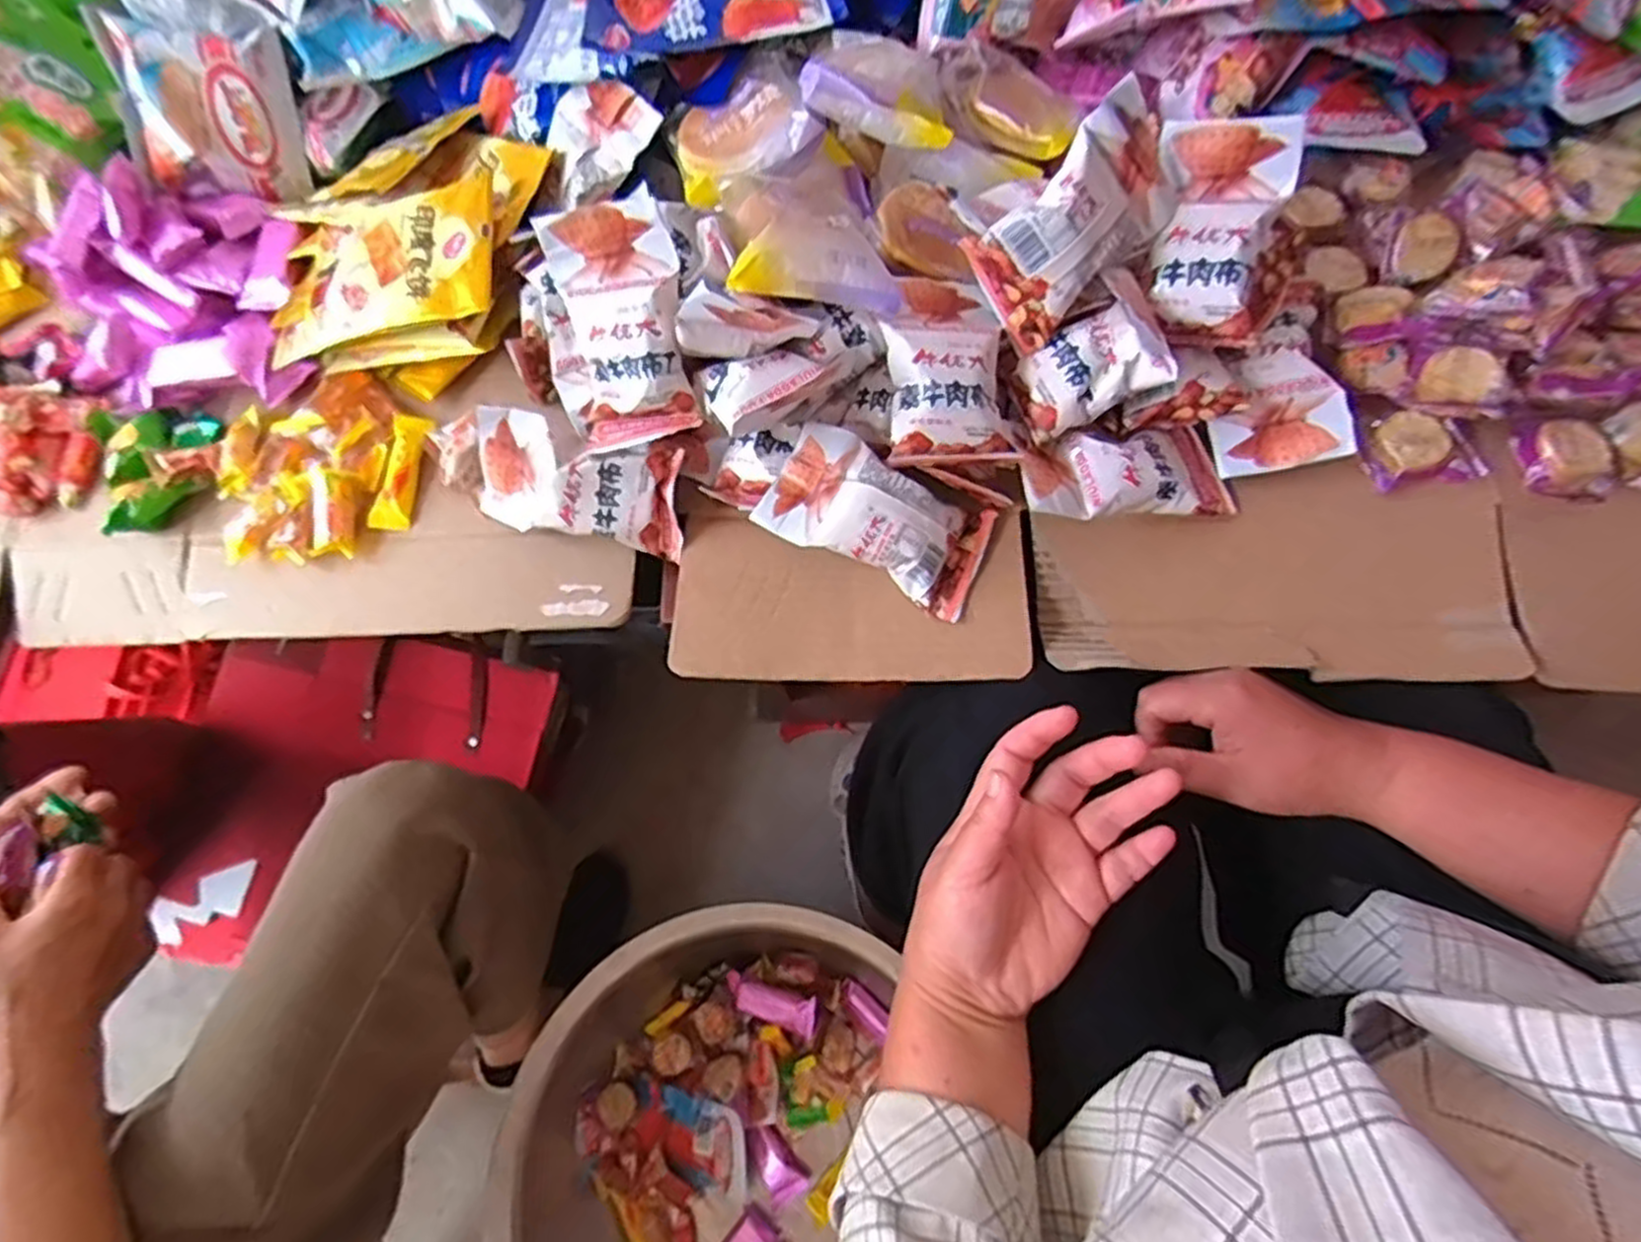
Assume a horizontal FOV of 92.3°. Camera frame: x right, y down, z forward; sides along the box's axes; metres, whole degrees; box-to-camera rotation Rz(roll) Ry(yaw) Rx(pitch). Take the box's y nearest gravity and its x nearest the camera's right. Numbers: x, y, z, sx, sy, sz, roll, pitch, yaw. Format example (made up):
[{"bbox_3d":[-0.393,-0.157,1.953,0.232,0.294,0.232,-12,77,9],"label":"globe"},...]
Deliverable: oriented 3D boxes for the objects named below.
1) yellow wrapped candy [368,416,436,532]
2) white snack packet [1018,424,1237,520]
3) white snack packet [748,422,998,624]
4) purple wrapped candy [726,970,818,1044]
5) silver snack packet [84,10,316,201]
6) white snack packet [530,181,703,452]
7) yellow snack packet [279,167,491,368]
[{"bbox_3d":[-0.296,-0.105,0.557,0.027,0.015,0.084,5,69,7],"label":"yellow wrapped candy"},{"bbox_3d":[0.182,-0.091,0.478,0.141,0.024,0.061,-6,67,-17],"label":"white snack packet"},{"bbox_3d":[0.036,-0.065,0.488,0.135,0.043,0.074,23,72,13],"label":"white snack packet"},{"bbox_3d":[-0.052,0.393,0.812,0.098,0.022,0.036,14,70,10],"label":"purple wrapped candy"},{"bbox_3d":[-0.455,-0.381,0.590,0.112,0.107,0.029,-4,32,-13],"label":"silver snack packet"},{"bbox_3d":[-0.121,-0.179,0.483,0.083,0.022,0.135,-10,107,10],"label":"white snack packet"},{"bbox_3d":[-0.310,-0.259,0.553,0.183,0.018,0.127,-6,79,17],"label":"yellow snack packet"}]

